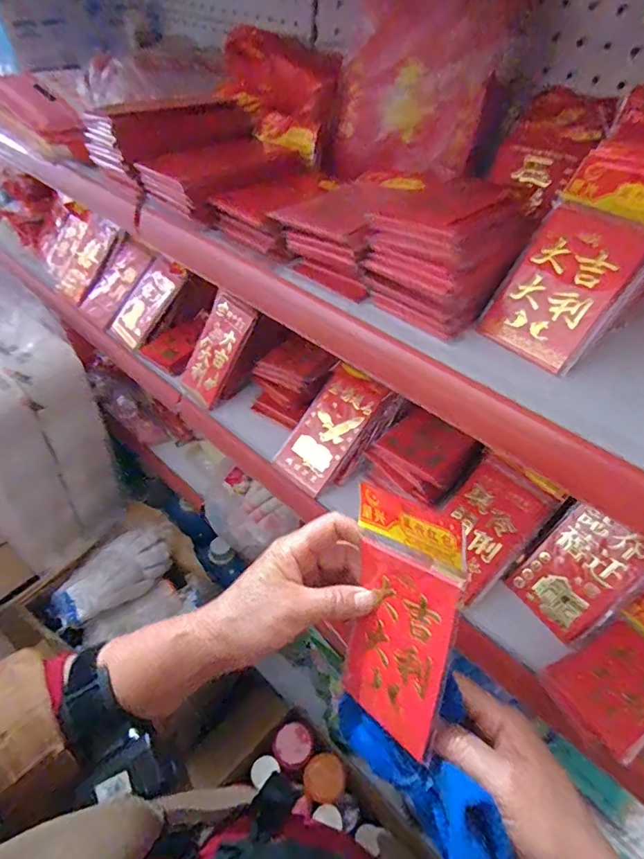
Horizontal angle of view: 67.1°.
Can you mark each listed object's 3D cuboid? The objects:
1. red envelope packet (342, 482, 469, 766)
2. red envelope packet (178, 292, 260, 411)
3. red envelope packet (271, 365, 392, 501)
[{"bbox_3d":[0.049,0.120,0.317,0.009,0.148,0.083,2,11,-40],"label":"red envelope packet"},{"bbox_3d":[-0.162,-0.121,0.742,0.089,0.166,0.022,41,18,30],"label":"red envelope packet"},{"bbox_3d":[0.009,-0.002,0.671,0.087,0.014,0.175,35,91,26],"label":"red envelope packet"}]

